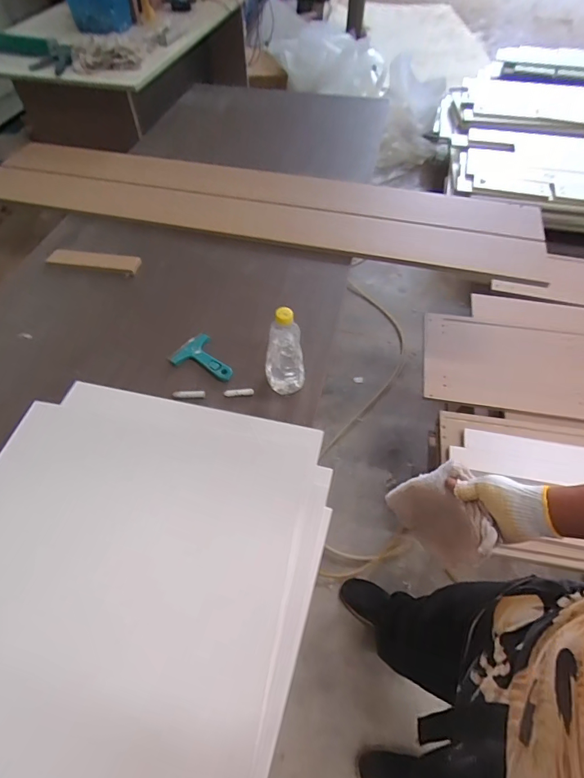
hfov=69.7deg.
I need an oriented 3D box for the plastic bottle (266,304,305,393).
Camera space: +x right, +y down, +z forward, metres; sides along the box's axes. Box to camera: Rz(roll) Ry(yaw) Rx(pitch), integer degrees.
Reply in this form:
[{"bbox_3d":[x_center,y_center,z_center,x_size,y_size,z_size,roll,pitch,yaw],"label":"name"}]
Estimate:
[{"bbox_3d":[-0.014,-0.075,0.789,0.073,0.181,0.076,0,55,0],"label":"plastic bottle"}]

